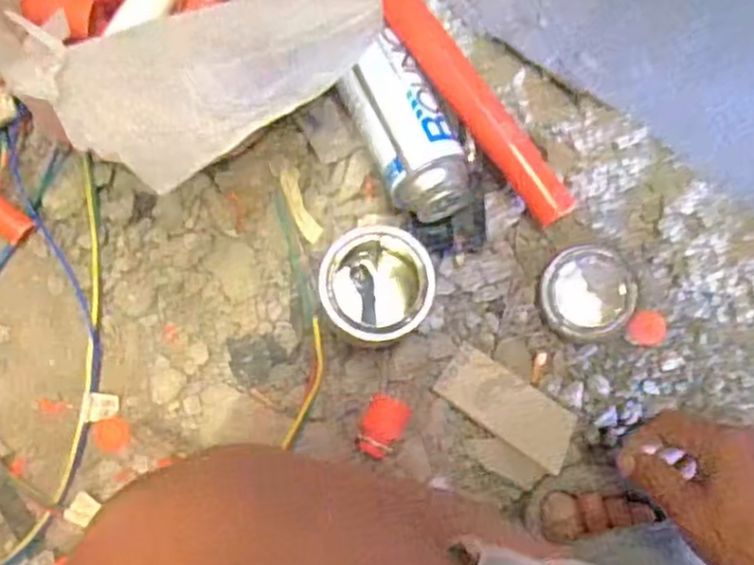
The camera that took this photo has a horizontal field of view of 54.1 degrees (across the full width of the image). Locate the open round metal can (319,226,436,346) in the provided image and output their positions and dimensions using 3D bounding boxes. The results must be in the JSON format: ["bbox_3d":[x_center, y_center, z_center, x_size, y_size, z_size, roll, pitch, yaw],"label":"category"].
[{"bbox_3d":[-0.002,0.011,0.581,0.082,0.103,0.077,0,84,0],"label":"open round metal can"}]

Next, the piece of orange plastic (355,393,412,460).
[{"bbox_3d":[0.005,0.118,0.599,0.034,0.022,0.048,19,78,4],"label":"piece of orange plastic"}]

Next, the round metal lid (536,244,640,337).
[{"bbox_3d":[0.173,0.008,0.605,0.073,0.004,0.073,0,91,10],"label":"round metal lid"}]

